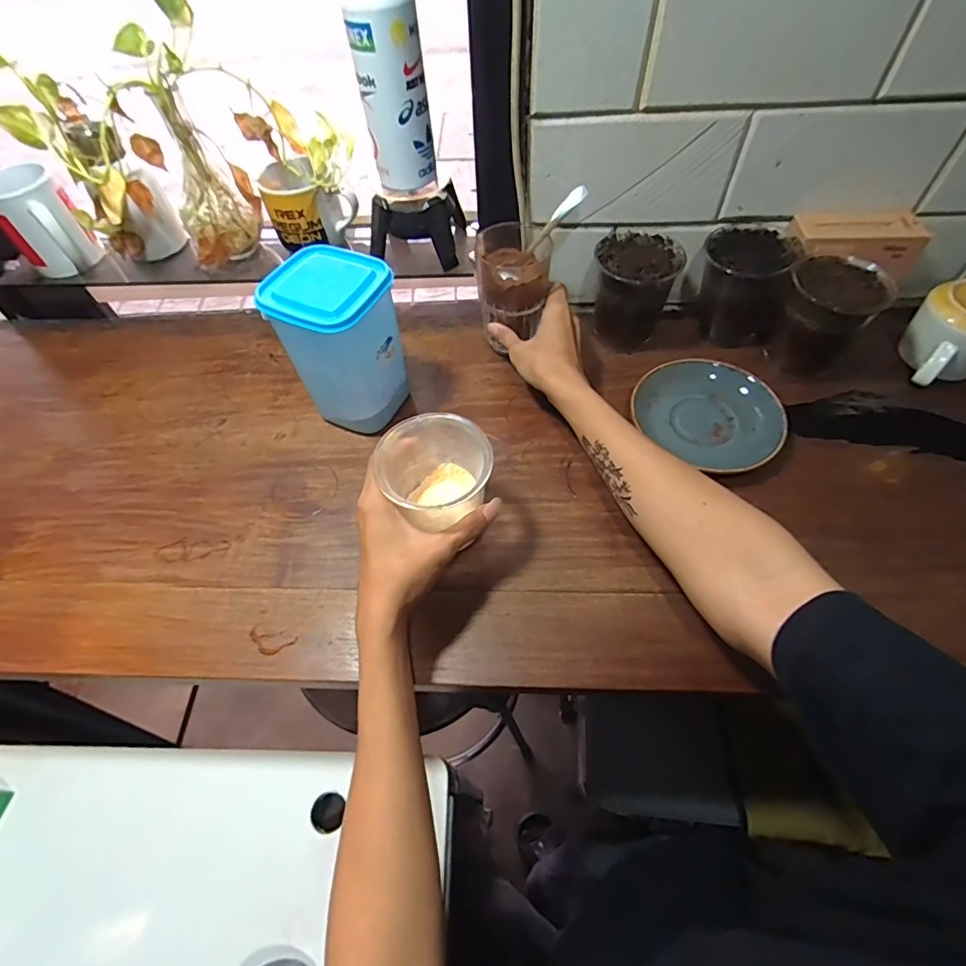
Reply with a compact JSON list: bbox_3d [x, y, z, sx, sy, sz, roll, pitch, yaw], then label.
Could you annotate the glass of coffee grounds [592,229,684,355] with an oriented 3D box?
[{"bbox_3d":[0.163,-0.211,0.557,0.086,0.101,0.083,5,58,6],"label":"glass of coffee grounds"}]

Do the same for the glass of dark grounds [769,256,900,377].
[{"bbox_3d":[0.344,-0.166,0.512,0.085,0.093,0.071,31,64,20],"label":"glass of dark grounds"}]

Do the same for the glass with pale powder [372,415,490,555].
[{"bbox_3d":[-0.038,-0.003,0.411,0.083,0.079,0.080,-1,57,2],"label":"glass with pale powder"}]

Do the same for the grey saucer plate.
[{"bbox_3d":[0.228,-0.072,0.502,0.120,0.023,0.135,-39,64,-20],"label":"grey saucer plate"}]

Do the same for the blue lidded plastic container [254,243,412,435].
[{"bbox_3d":[-0.133,-0.126,0.483,0.091,0.157,0.090,19,60,14],"label":"blue lidded plastic container"}]

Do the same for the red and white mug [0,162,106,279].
[{"bbox_3d":[-0.502,-0.293,0.573,0.076,0.090,0.102,-39,64,-20],"label":"red and white mug"}]

